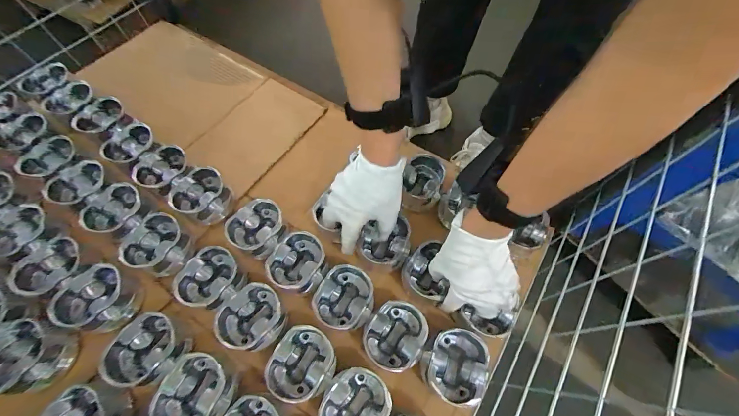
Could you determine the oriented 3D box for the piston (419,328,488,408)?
[{"bbox_3d":[0.108,0.200,0.403,0.075,0.047,0.085,18,68,10],"label":"piston"}]

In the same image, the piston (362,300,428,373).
[{"bbox_3d":[0.035,0.171,0.417,0.087,0.046,0.078,-37,70,-13],"label":"piston"}]

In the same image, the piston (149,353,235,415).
[{"bbox_3d":[-0.211,0.222,0.373,0.078,0.057,0.079,5,67,4],"label":"piston"}]

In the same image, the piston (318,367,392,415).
[{"bbox_3d":[-0.019,0.243,0.381,0.078,0.046,0.081,-1,66,2],"label":"piston"}]

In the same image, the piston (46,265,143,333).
[{"bbox_3d":[-0.377,0.123,0.429,0.093,0.058,0.079,14,67,8],"label":"piston"}]

